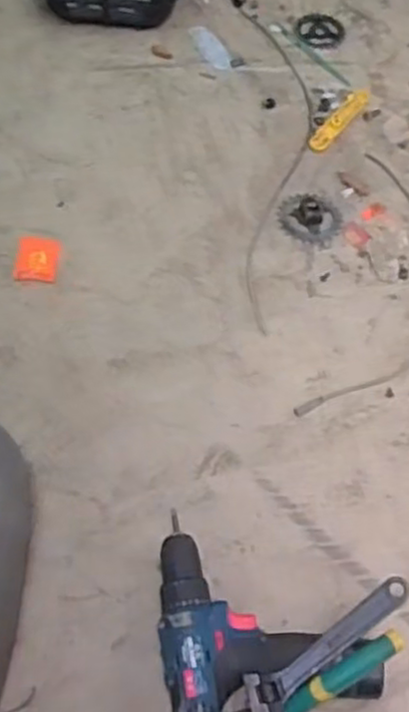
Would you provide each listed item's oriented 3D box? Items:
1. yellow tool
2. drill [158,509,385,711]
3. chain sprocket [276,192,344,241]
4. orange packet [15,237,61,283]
[{"bbox_3d":[0.202,-0.352,1.075,0.028,0.008,0.157,32,62,14],"label":"yellow tool"},{"bbox_3d":[0.047,0.238,0.674,0.177,0.068,0.194,-8,60,-9],"label":"drill"},{"bbox_3d":[0.142,-0.188,0.968,0.083,0.014,0.081,2,59,-3],"label":"chain sprocket"},{"bbox_3d":[-0.209,-0.122,0.913,0.051,0.005,0.064,3,59,-3],"label":"orange packet"}]

